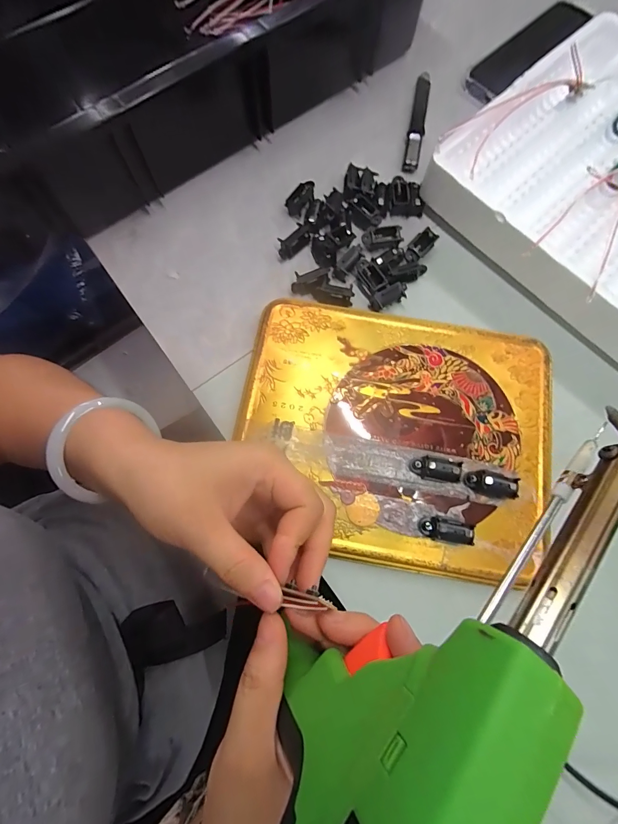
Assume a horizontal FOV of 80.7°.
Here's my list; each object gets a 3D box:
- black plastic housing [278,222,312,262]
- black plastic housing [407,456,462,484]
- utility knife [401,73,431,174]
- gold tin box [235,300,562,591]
[{"bbox_3d":[-0.014,-0.153,0.329,0.035,0.013,0.017,-40,78,-9],"label":"black plastic housing"},{"bbox_3d":[0.093,0.041,0.262,0.037,0.014,0.016,8,75,3],"label":"black plastic housing"},{"bbox_3d":[0.110,-0.295,0.363,0.015,0.008,0.125,12,75,4],"label":"utility knife"},{"bbox_3d":[0.063,0.015,0.281,0.231,0.017,0.191,10,75,3],"label":"gold tin box"}]

